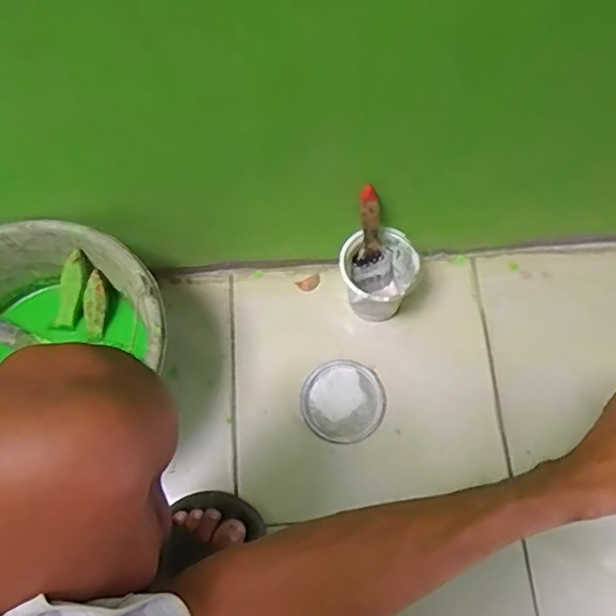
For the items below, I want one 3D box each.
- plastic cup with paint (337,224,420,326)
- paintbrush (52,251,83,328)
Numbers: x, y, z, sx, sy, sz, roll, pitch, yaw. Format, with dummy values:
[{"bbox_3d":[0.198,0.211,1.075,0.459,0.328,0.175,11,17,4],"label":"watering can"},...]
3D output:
[{"bbox_3d":[0.079,-0.035,0.667,0.083,0.102,0.082,0,71,1],"label":"plastic cup with paint"},{"bbox_3d":[-0.250,-0.018,0.605,0.022,0.009,0.090,23,112,8],"label":"paintbrush"}]

